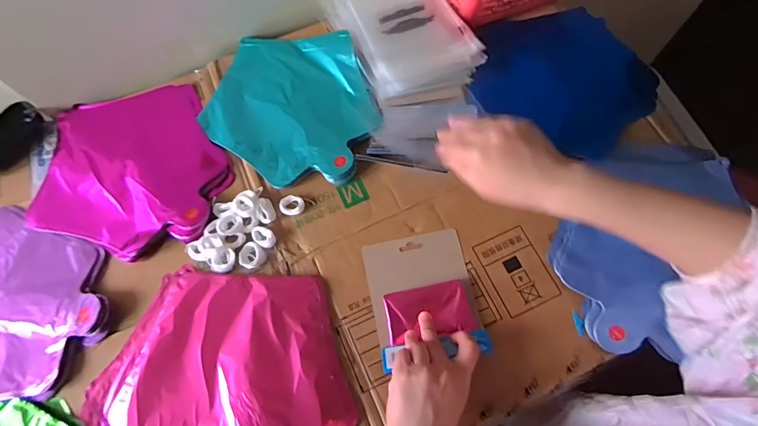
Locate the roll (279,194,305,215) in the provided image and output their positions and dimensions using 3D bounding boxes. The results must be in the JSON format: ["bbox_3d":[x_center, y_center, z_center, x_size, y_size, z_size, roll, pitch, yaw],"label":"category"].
[{"bbox_3d":[-0.106,-0.009,0.511,0.028,0.010,0.026,-1,69,2],"label":"roll"}]

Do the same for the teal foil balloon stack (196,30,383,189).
[{"bbox_3d":[-0.117,-0.144,0.558,0.225,0.014,0.219,4,70,6],"label":"teal foil balloon stack"}]

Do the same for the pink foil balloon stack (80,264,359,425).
[{"bbox_3d":[-0.164,0.185,0.438,0.263,0.019,0.245,1,70,3],"label":"pink foil balloon stack"}]

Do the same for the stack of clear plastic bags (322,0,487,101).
[{"bbox_3d":[0.033,-0.258,0.591,0.158,0.038,0.214,-21,62,-12],"label":"stack of clear plastic bags"}]

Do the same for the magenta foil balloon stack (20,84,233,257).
[{"bbox_3d":[-0.318,-0.057,0.535,0.234,0.030,0.230,-16,70,-3],"label":"magenta foil balloon stack"}]

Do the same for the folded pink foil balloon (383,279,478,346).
[{"bbox_3d":[0.055,0.110,0.468,0.092,0.013,0.056,-10,71,-4],"label":"folded pink foil balloon"}]

